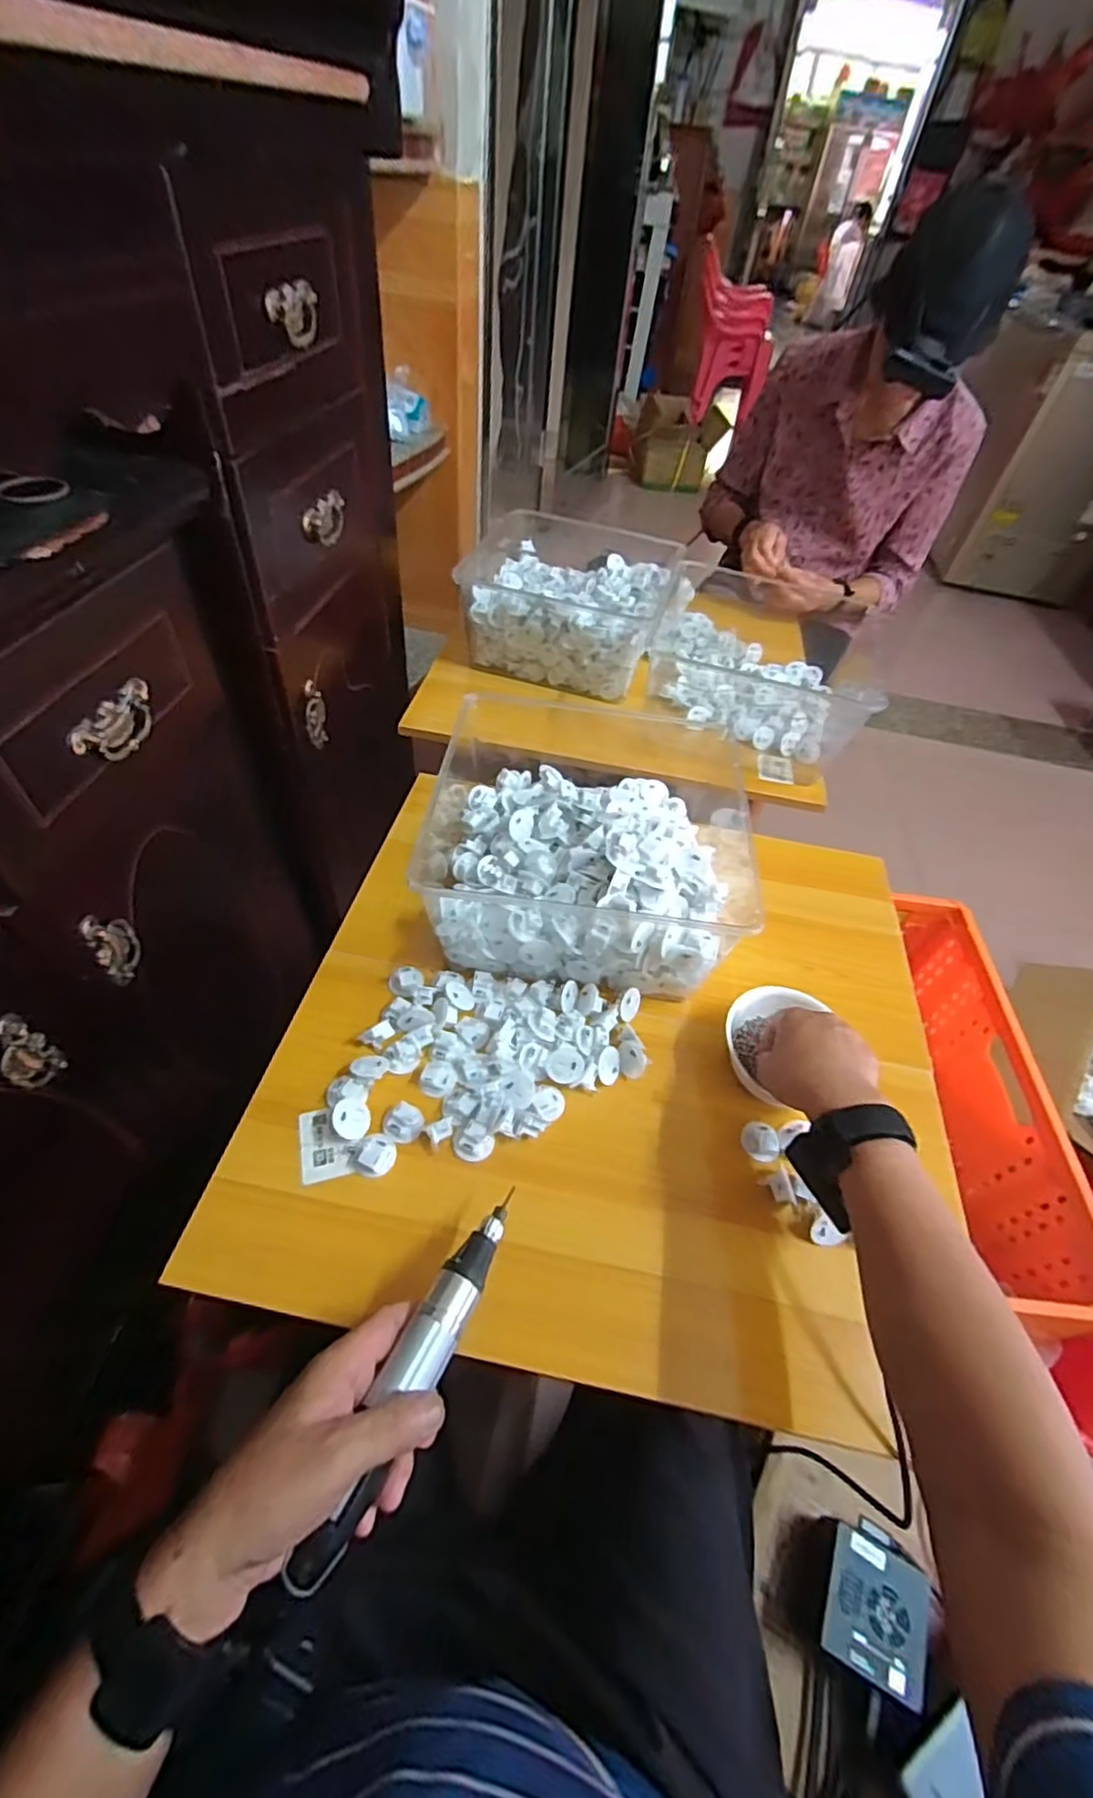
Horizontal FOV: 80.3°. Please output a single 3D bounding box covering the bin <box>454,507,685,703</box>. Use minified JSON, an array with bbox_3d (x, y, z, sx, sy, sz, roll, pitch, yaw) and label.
[{"bbox_3d":[0.023,-0.467,1.055,0.314,0.133,0.259,18,50,9],"label":"bin"}]

